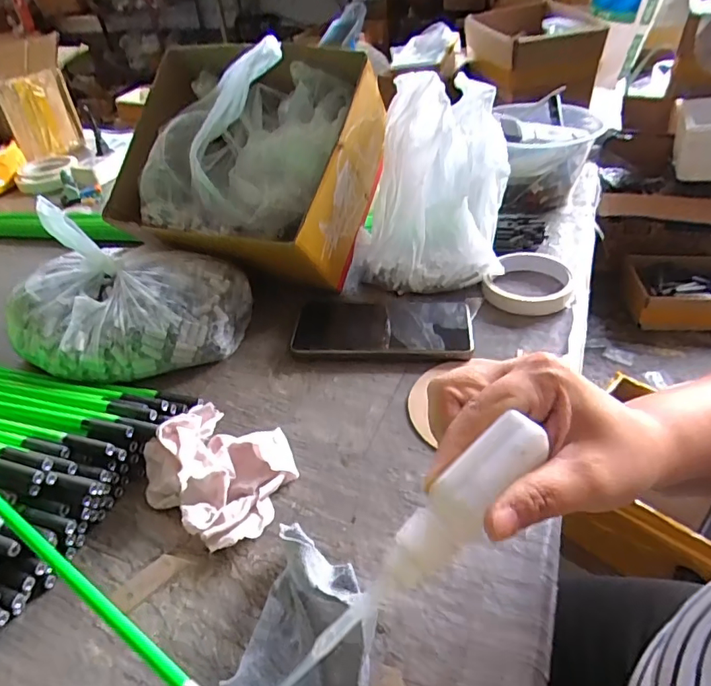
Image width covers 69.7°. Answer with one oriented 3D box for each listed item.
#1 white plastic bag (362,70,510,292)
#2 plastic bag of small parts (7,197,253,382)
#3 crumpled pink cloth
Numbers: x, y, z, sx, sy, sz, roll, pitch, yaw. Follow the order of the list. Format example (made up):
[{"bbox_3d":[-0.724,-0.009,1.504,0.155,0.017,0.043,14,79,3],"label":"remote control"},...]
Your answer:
[{"bbox_3d":[0.087,-0.168,0.532,0.137,0.177,0.161,9,41,16],"label":"white plastic bag"},{"bbox_3d":[-0.205,-0.052,0.470,0.200,0.119,0.145,-8,39,-3],"label":"plastic bag of small parts"},{"bbox_3d":[-0.094,0.083,0.355,0.112,0.041,0.090,24,47,30],"label":"crumpled pink cloth"}]

